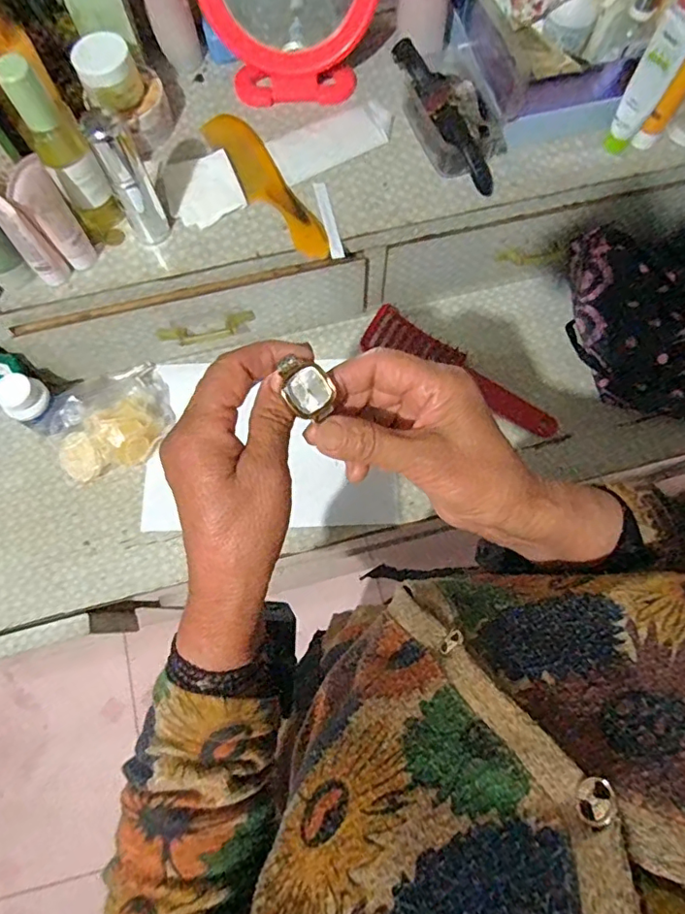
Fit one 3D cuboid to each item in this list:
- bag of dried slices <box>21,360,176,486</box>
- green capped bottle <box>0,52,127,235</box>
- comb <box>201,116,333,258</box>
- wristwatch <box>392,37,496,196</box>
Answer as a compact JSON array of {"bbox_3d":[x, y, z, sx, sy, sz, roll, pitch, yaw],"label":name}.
[{"bbox_3d":[-0.282,-0.043,0.636,0.156,0.055,0.121,-23,76,-6],"label":"bag of dried slices"},{"bbox_3d":[-0.240,-0.261,0.480,0.042,0.160,0.034,-33,77,-8],"label":"green capped bottle"},{"bbox_3d":[-0.079,-0.281,0.563,0.046,0.004,0.200,-31,77,-8],"label":"comb"},{"bbox_3d":[0.103,-0.347,0.557,0.033,0.046,0.173,-28,76,-7],"label":"wristwatch"}]

